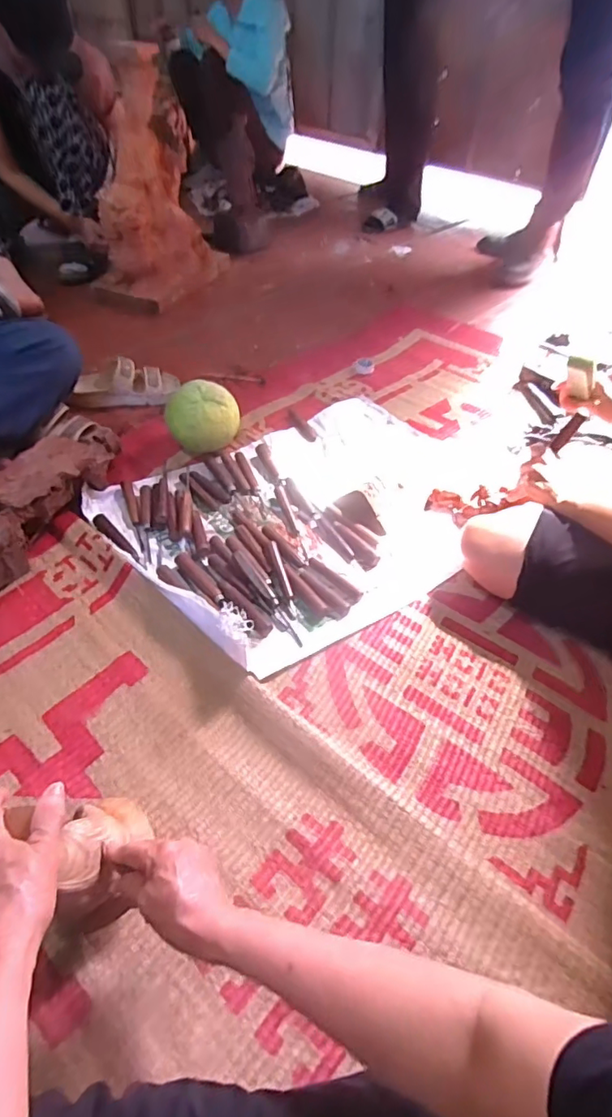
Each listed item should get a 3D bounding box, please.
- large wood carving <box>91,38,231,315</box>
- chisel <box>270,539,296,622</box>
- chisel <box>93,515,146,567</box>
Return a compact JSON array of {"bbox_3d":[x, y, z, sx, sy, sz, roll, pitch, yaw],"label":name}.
[{"bbox_3d":[-0.399,-0.949,1.383,0.238,0.483,0.368,17,50,9],"label":"large wood carving"},{"bbox_3d":[-0.037,0.030,0.849,0.017,0.015,0.148,-10,51,-13],"label":"chisel"},{"bbox_3d":[-0.306,-0.030,0.888,0.024,0.015,0.140,-33,59,-29],"label":"chisel"}]

